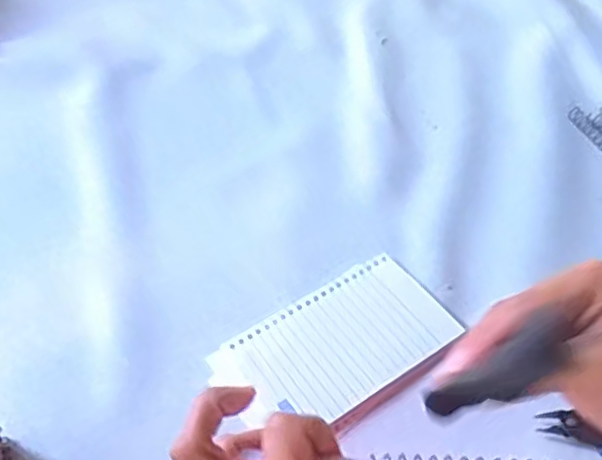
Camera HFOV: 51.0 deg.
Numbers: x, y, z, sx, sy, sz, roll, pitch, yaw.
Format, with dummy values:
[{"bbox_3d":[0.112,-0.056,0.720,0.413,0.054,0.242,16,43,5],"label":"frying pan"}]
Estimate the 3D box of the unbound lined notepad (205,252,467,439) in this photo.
[{"bbox_3d":[0.024,0.074,0.398,0.144,0.009,0.086,-28,56,-20],"label":"unbound lined notepad"}]

